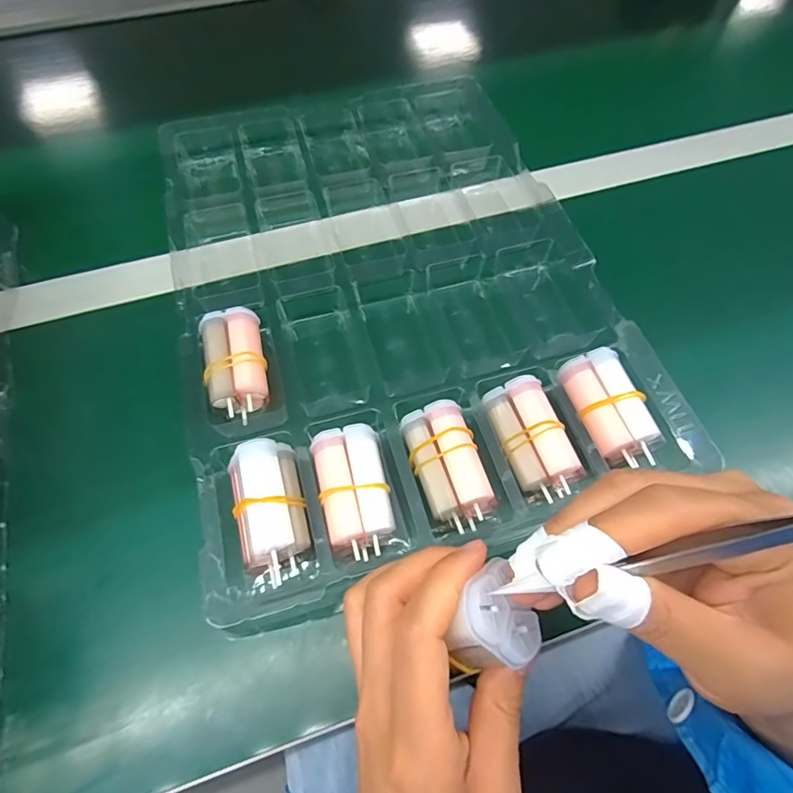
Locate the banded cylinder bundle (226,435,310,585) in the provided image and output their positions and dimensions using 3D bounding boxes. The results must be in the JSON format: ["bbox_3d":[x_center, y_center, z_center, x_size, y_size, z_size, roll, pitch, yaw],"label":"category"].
[{"bbox_3d":[-0.066,0.060,0.258,0.033,0.030,0.072,-11,62,-6],"label":"banded cylinder bundle"}]

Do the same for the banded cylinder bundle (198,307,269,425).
[{"bbox_3d":[-0.099,-0.019,0.301,0.034,0.030,0.066,-13,62,-7],"label":"banded cylinder bundle"}]

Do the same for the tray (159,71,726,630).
[{"bbox_3d":[-0.012,-0.089,0.342,0.280,0.033,0.391,-15,62,-8],"label":"tray"}]

